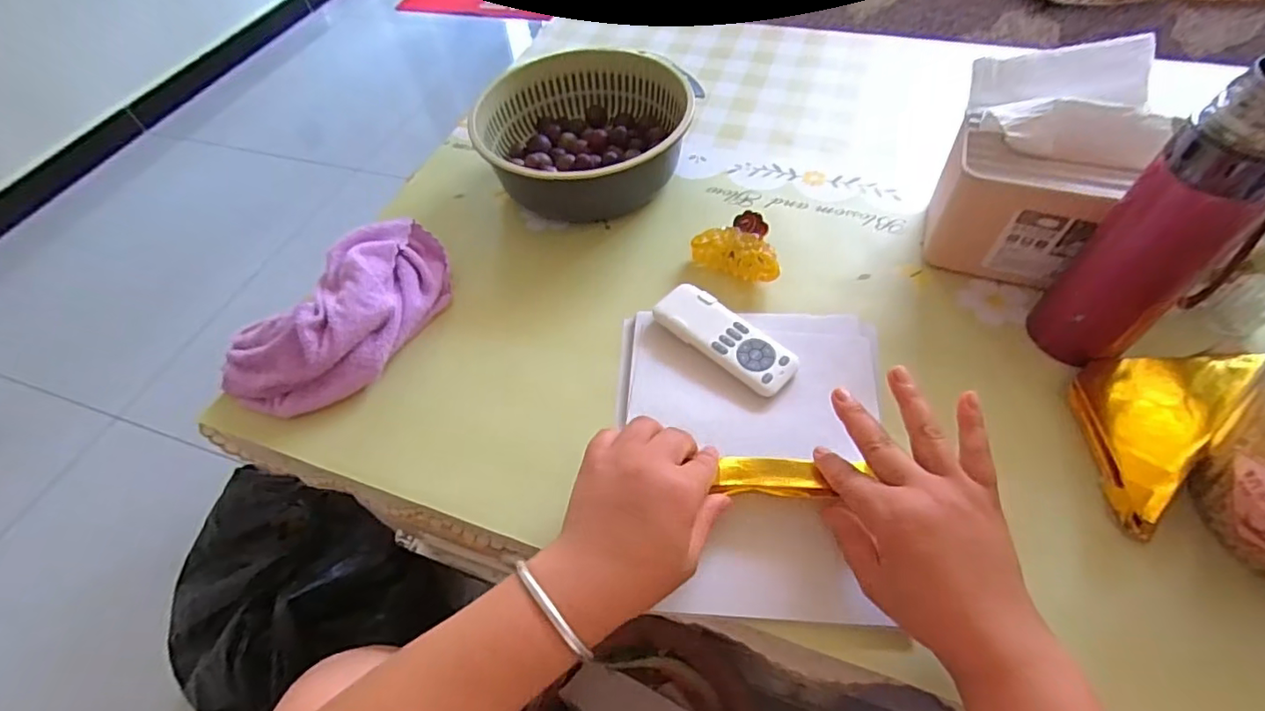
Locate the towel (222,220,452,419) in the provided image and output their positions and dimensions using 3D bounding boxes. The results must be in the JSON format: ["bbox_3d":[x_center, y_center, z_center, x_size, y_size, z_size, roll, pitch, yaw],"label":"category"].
[{"bbox_3d":[-0.245,-0.037,0.493,0.115,0.061,0.218,32,64,24],"label":"towel"}]

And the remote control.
[{"bbox_3d":[0.076,-0.015,0.465,0.123,0.017,0.049,37,65,26],"label":"remote control"}]

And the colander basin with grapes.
[{"bbox_3d":[-0.047,-0.239,0.610,0.205,0.079,0.192,-2,55,4],"label":"colander basin with grapes"}]

